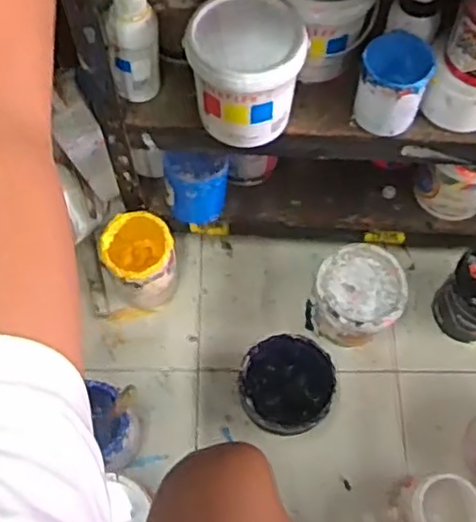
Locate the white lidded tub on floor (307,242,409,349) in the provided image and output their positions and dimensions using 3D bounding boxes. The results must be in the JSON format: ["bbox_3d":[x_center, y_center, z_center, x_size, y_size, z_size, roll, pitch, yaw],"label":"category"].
[{"bbox_3d":[0.172,0.058,0.991,0.120,0.136,0.122,0,66,-1],"label":"white lidded tub on floor"}]

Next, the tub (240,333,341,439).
[{"bbox_3d":[0.065,0.175,0.922,0.123,0.116,0.125,0,66,-1],"label":"tub"}]

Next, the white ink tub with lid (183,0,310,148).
[{"bbox_3d":[0.009,-0.215,0.752,0.122,0.120,0.118,0,66,-1],"label":"white ink tub with lid"}]

